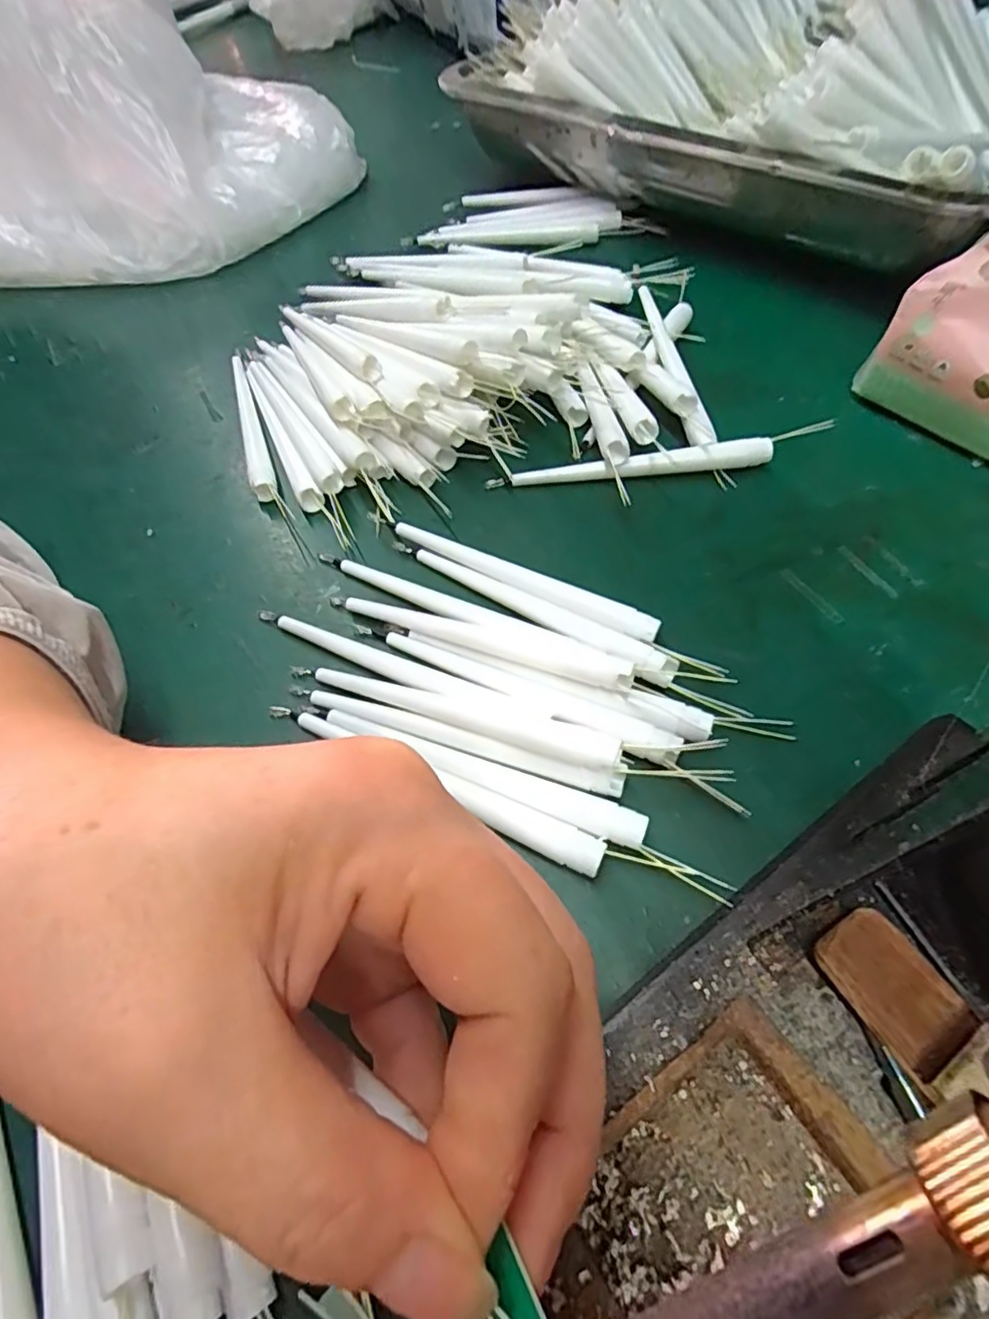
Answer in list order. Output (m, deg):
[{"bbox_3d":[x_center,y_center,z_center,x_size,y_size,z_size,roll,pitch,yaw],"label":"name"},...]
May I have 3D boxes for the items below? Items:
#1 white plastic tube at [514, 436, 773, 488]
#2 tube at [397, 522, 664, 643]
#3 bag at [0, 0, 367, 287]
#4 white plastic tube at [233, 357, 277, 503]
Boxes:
[{"bbox_3d":[0.065,-0.086,0.274,0.112,0.014,0.010,-3,59,1],"label":"white plastic tube"},{"bbox_3d":[0.010,-0.031,0.241,0.111,0.008,0.011,26,63,17],"label":"tube"},{"bbox_3d":[-0.265,-0.368,0.412,0.287,0.112,0.272,-28,62,-14],"label":"bag"},{"bbox_3d":[-0.122,-0.117,0.304,0.012,0.011,0.112,-20,60,-9],"label":"white plastic tube"}]

